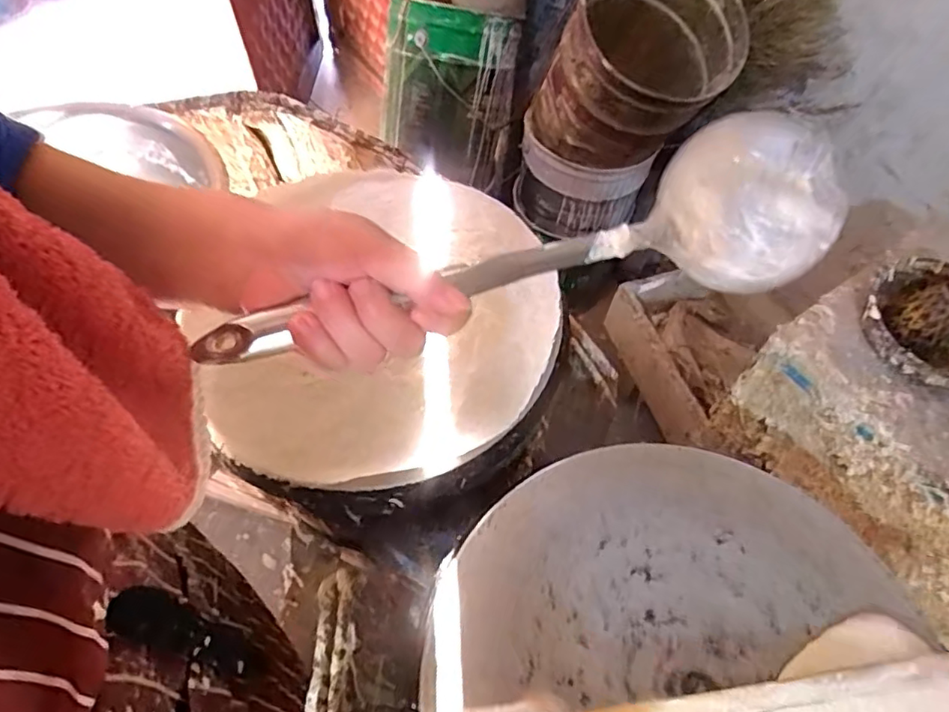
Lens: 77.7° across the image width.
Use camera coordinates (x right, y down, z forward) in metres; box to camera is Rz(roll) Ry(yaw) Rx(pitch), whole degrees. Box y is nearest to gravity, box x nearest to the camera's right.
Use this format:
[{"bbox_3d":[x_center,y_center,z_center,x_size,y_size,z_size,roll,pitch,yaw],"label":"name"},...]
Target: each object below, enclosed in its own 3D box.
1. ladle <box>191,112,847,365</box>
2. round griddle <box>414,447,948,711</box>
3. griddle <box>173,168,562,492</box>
[{"bbox_3d":[0.033,-0.049,0.307,0.337,0.068,0.078,-16,58,-11],"label":"ladle"},{"bbox_3d":[0.156,0.238,0.414,0.352,0.020,0.363,1,57,-1],"label":"round griddle"},{"bbox_3d":[-0.090,-0.040,0.598,0.338,0.050,0.375,14,57,8],"label":"griddle"}]

